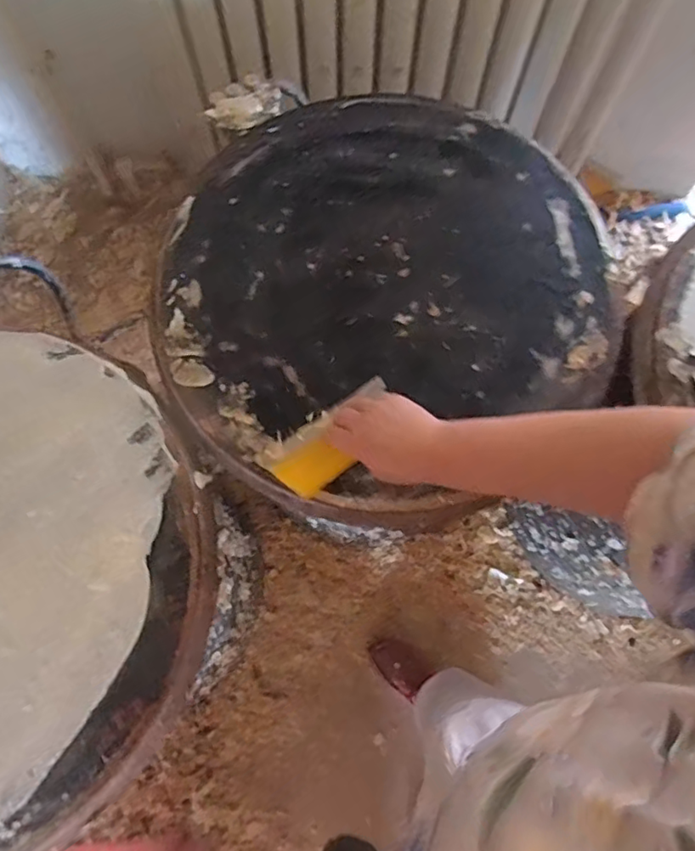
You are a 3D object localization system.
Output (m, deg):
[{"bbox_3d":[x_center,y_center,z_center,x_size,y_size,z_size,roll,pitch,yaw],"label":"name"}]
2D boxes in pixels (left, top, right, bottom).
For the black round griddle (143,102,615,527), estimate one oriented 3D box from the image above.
[{"bbox_3d":[0.036,-0.179,0.708,0.559,0.047,0.542,0,74,-1],"label":"black round griddle"}]

